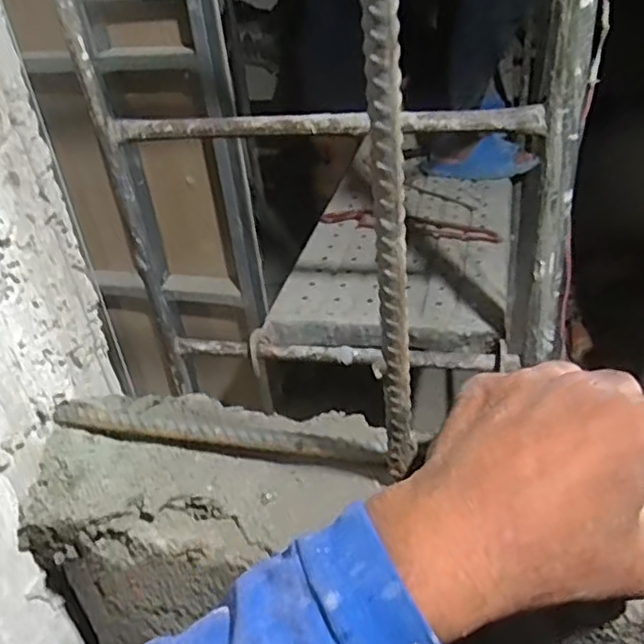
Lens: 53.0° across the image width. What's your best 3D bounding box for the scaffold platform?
[{"bbox_3d":[0.173,-0.192,1.342,0.418,0.037,0.789,4,36,14],"label":"scaffold platform"}]

